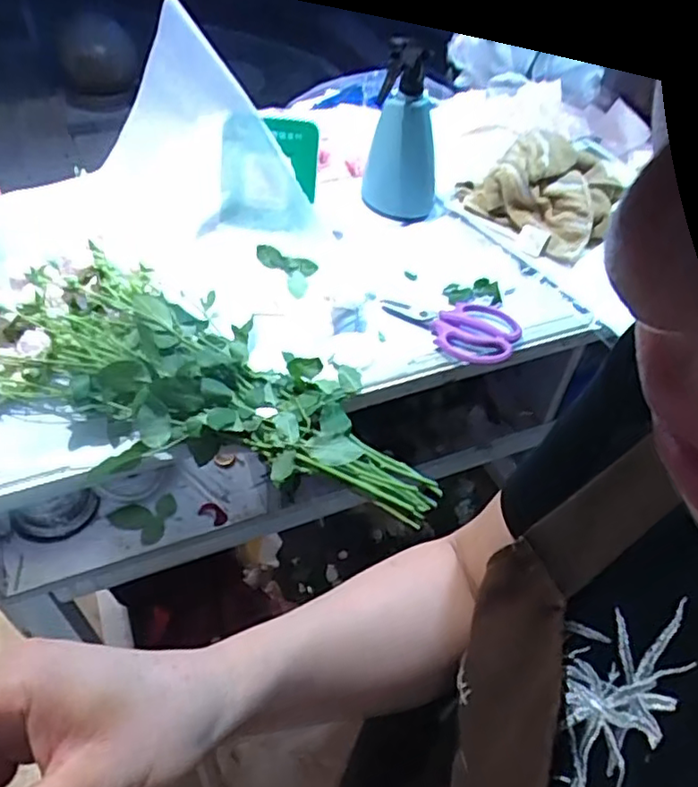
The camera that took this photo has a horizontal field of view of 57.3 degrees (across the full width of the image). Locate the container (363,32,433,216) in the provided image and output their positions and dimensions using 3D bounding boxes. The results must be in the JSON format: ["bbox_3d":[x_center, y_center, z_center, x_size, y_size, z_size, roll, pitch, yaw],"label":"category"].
[{"bbox_3d":[0.070,-0.337,0.826,0.091,0.208,0.076,10,47,4],"label":"container"}]

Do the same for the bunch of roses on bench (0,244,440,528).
[{"bbox_3d":[-0.130,-0.009,0.603,0.451,0.097,0.224,21,49,14],"label":"bunch of roses on bench"}]

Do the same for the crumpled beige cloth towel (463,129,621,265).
[{"bbox_3d":[0.278,-0.280,0.855,0.162,0.095,0.171,-31,56,-29],"label":"crumpled beige cloth towel"}]

